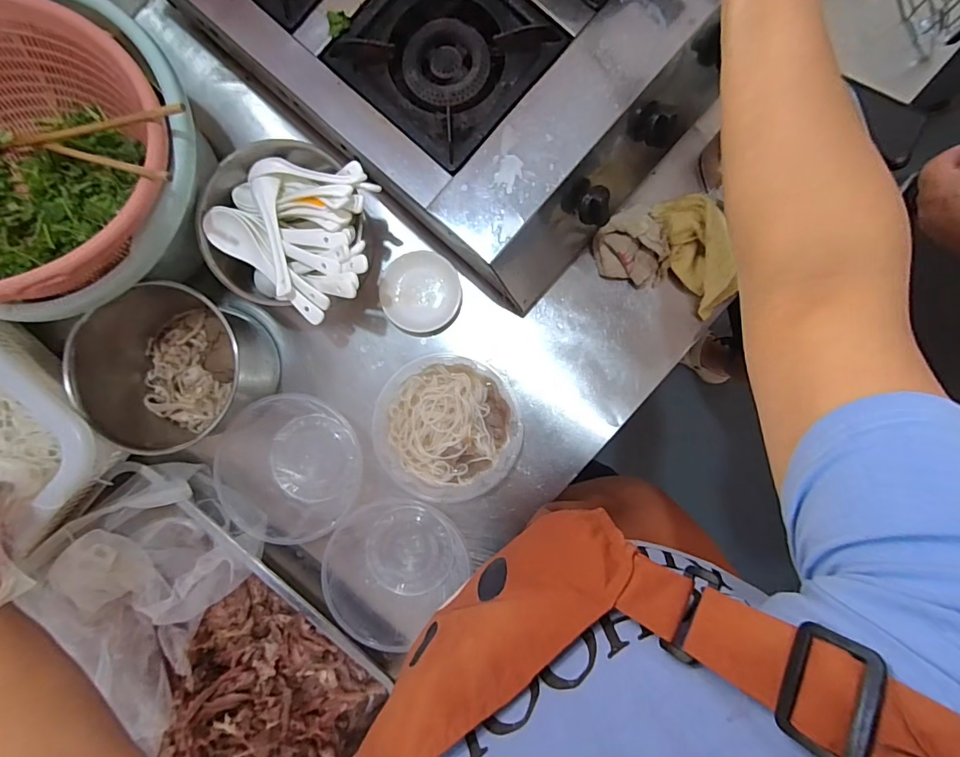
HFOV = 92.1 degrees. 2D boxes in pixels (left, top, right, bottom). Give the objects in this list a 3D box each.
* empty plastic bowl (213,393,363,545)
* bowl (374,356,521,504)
[{"bbox_3d":[-0.226,0.107,0.548,0.160,0.075,0.159,0,90,1],"label":"empty plastic bowl"},{"bbox_3d":[-0.032,0.054,0.536,0.164,0.071,0.151,0,90,1],"label":"bowl"}]

